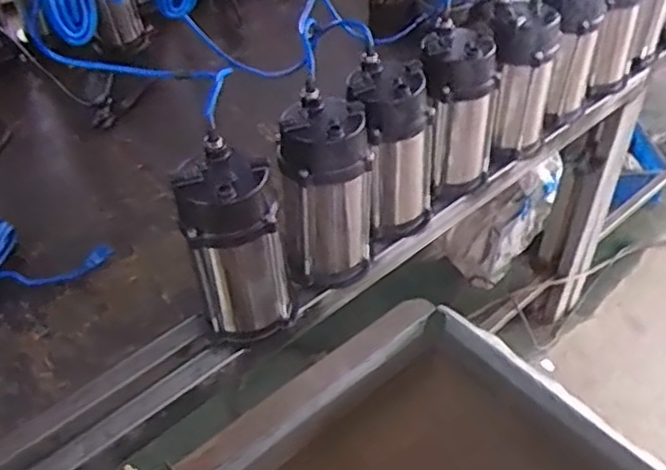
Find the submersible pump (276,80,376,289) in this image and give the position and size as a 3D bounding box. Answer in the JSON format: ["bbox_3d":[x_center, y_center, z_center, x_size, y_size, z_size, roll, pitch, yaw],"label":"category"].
[{"bbox_3d":[-0.009,-0.056,0.984,0.123,0.253,0.105,-9,42,-8],"label":"submersible pump"}]

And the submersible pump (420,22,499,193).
[{"bbox_3d":[0.203,-0.194,1.130,0.121,0.260,0.118,1,42,2],"label":"submersible pump"}]

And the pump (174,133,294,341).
[{"bbox_3d":[-0.124,0.022,0.898,0.119,0.259,0.104,-14,43,-14],"label":"pump"}]

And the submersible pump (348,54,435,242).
[{"bbox_3d":[0.089,-0.113,1.051,0.127,0.261,0.140,1,42,2],"label":"submersible pump"}]

